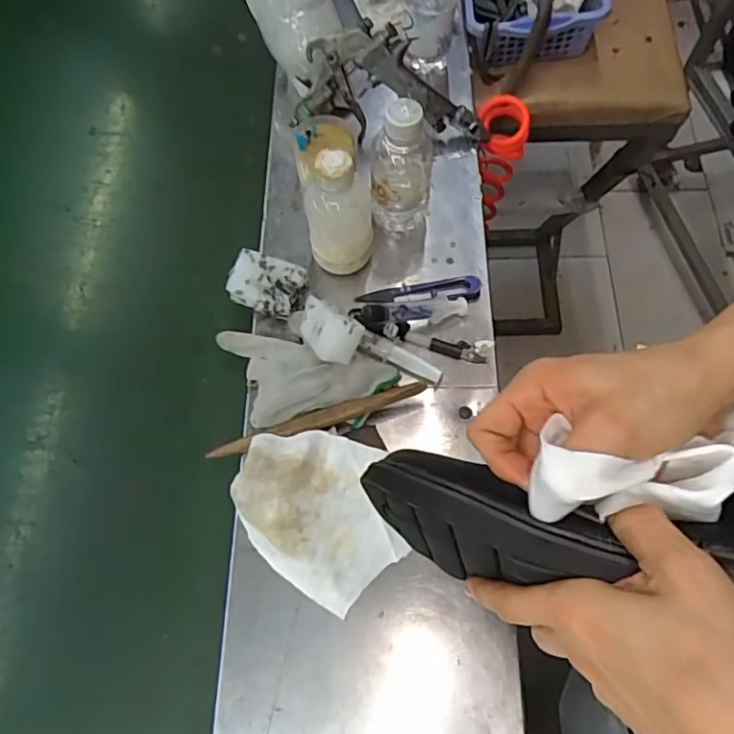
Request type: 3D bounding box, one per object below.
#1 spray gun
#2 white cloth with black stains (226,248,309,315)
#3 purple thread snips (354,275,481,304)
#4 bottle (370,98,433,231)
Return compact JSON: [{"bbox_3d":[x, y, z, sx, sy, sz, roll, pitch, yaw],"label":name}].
[{"bbox_3d":[0.014,-0.281,0.629,0.182,0.130,0.049,33,37,-25],"label":"spray gun"},{"bbox_3d":[-0.094,-0.078,0.540,0.067,0.024,0.050,13,69,8],"label":"white cloth with black stains"},{"bbox_3d":[0.050,-0.074,0.561,0.118,0.006,0.021,-8,68,0],"label":"purple thread snips"},{"bbox_3d":[0.029,-0.184,0.534,0.062,0.124,0.053,3,68,4],"label":"bottle"}]

